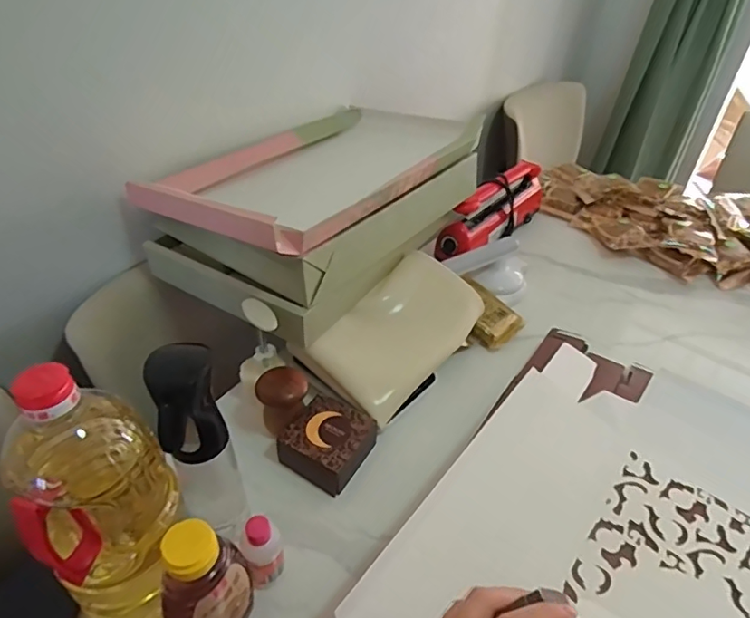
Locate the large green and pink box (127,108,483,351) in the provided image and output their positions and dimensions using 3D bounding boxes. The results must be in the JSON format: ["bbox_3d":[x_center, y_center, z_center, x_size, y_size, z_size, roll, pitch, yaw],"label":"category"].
[{"bbox_3d":[-0.068,-0.189,0.826,0.327,0.151,0.516,27,45,26],"label":"large green and pink box"}]

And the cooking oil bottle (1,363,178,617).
[{"bbox_3d":[-0.211,0.172,0.421,0.099,0.293,0.112,-26,47,-30],"label":"cooking oil bottle"}]

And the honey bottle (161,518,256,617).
[{"bbox_3d":[-0.143,0.242,0.443,0.046,0.160,0.070,18,42,18],"label":"honey bottle"}]

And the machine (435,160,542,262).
[{"bbox_3d":[0.240,-0.195,0.990,0.069,0.109,0.312,33,48,31],"label":"machine"}]

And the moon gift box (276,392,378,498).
[{"bbox_3d":[-0.056,0.164,0.622,0.087,0.058,0.096,24,44,24],"label":"moon gift box"}]

